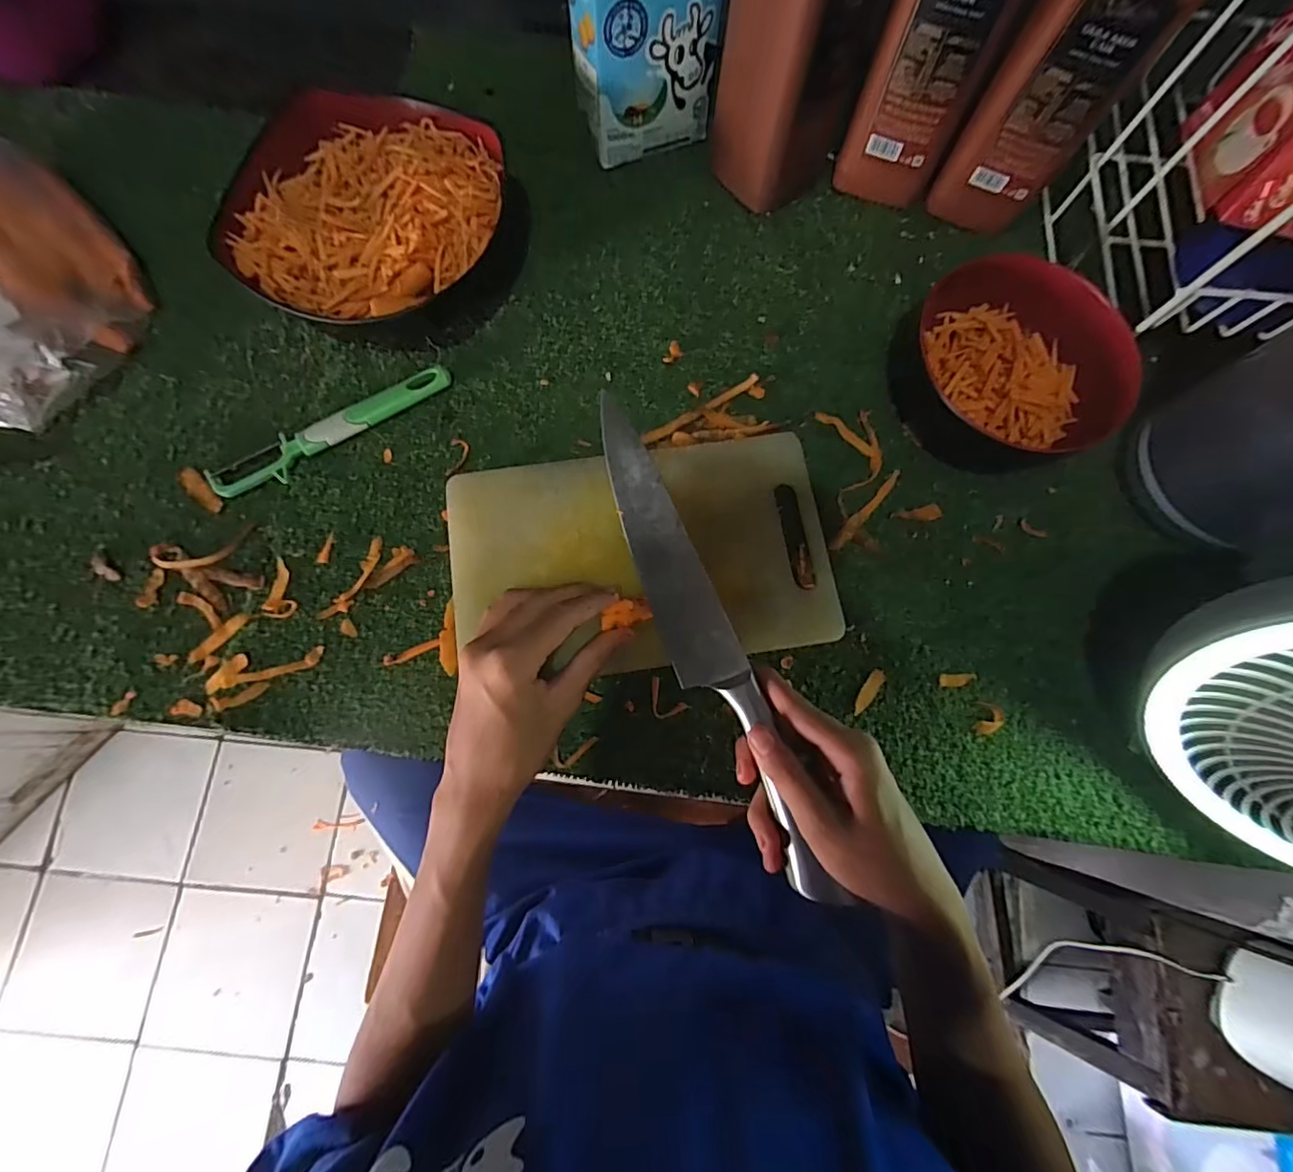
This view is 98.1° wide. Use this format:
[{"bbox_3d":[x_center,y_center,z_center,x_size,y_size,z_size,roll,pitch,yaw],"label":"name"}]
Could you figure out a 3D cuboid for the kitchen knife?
[{"bbox_3d":[0.032,0.032,0.333,0.036,0.022,0.304,-23,80,-8],"label":"kitchen knife"}]

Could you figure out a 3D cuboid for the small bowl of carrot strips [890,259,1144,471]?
[{"bbox_3d":[0.247,-0.159,0.384,0.123,0.073,0.135,1,75,-2],"label":"small bowl of carrot strips"}]

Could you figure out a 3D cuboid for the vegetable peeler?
[{"bbox_3d":[-0.216,-0.107,0.391,0.173,0.012,0.028,-28,78,-9],"label":"vegetable peeler"}]

